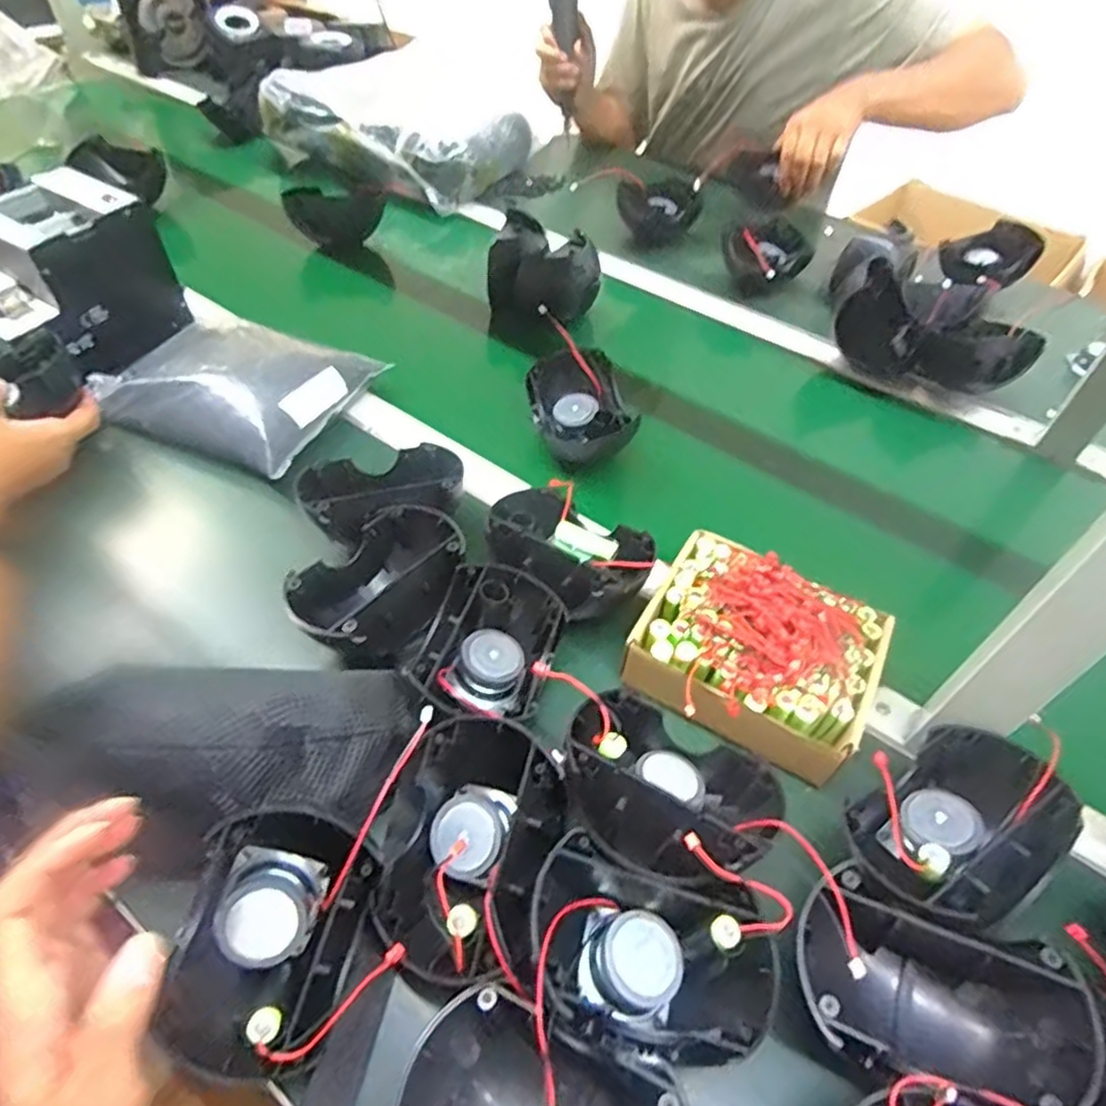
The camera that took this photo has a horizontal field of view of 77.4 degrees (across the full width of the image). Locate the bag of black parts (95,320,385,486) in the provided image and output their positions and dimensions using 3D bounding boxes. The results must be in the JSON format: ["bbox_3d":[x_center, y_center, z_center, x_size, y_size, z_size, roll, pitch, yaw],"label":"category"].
[{"bbox_3d":[-0.326,-0.167,0.699,0.238,0.073,0.177,19,50,12],"label":"bag of black parts"}]

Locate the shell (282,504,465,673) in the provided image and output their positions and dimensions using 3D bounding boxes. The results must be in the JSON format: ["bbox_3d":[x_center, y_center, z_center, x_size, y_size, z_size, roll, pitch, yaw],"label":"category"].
[{"bbox_3d":[-0.125,0.027,0.523,0.100,0.060,0.138,36,56,24],"label":"shell"}]

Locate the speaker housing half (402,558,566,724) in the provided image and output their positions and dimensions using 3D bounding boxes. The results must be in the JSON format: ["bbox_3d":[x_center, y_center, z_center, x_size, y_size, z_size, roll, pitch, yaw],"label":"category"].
[{"bbox_3d":[-0.046,0.062,0.497,0.097,0.048,0.109,17,50,10],"label":"speaker housing half"}]

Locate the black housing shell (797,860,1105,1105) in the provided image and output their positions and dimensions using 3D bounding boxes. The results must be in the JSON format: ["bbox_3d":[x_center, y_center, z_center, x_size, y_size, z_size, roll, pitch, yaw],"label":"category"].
[{"bbox_3d":[0.194,0.233,0.363,0.136,0.068,0.085,20,51,13],"label":"black housing shell"}]

